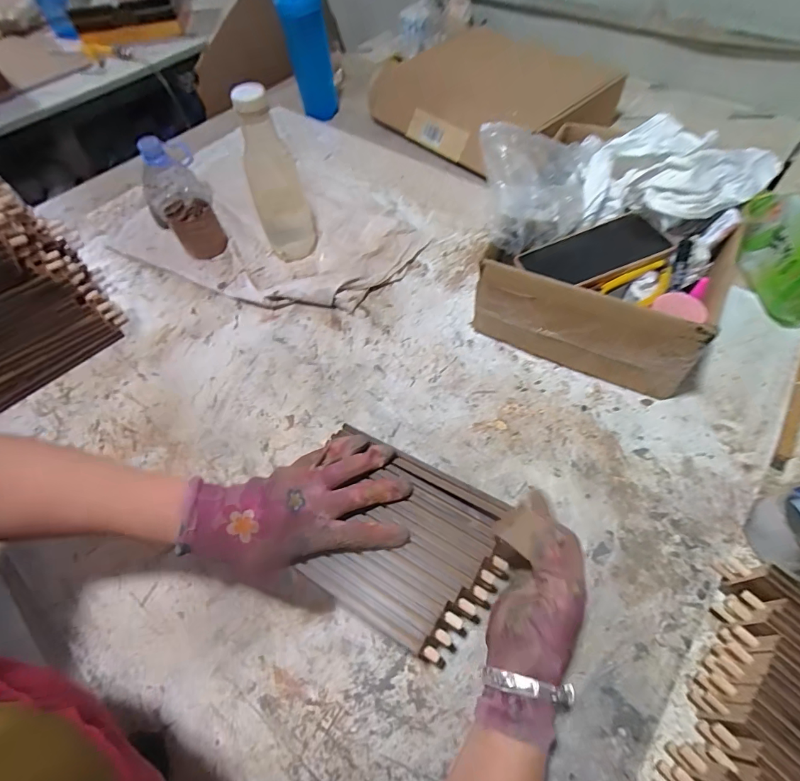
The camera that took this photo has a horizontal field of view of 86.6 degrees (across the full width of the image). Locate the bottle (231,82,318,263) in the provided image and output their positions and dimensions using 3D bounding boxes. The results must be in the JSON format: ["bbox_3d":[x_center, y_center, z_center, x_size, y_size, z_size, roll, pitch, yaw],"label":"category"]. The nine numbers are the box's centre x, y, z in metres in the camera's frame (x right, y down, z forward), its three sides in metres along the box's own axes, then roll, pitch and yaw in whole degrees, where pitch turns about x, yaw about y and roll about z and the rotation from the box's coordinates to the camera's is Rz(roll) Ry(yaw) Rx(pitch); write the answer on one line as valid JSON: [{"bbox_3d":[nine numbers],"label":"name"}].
[{"bbox_3d":[-0.178,-0.296,0.610,0.077,0.231,0.073,-21,59,-9],"label":"bottle"}]

